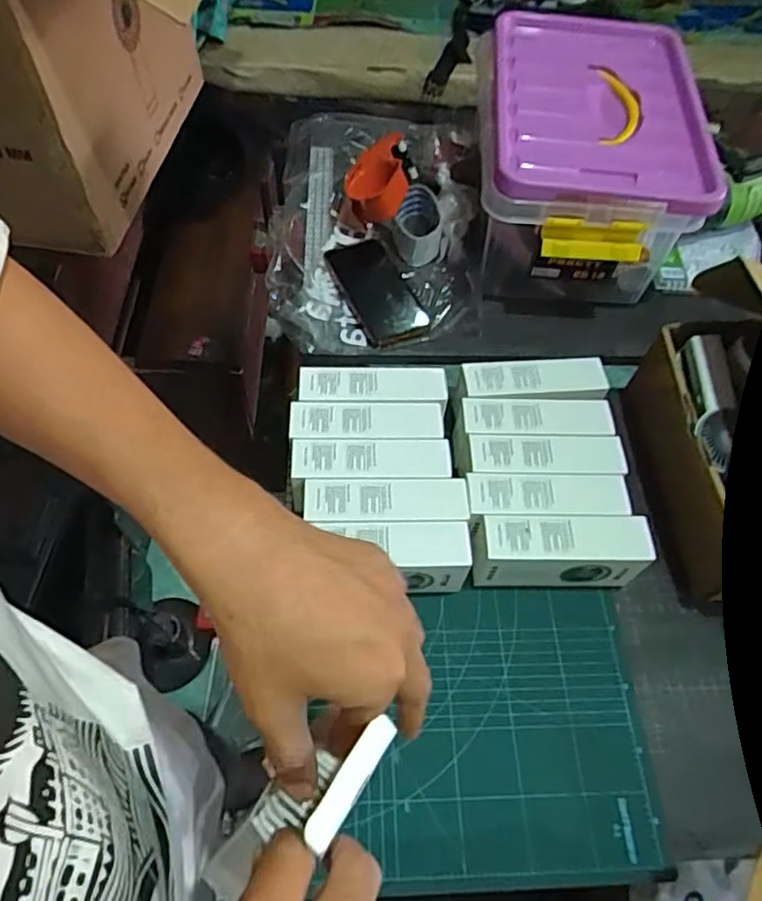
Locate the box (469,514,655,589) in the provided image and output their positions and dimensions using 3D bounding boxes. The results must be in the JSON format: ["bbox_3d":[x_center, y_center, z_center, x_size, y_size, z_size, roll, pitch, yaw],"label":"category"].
[{"bbox_3d":[0.154,0.092,0.559,0.149,0.072,0.043,2,60,-2],"label":"box"}]

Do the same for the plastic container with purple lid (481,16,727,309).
[{"bbox_3d":[0.244,-0.365,0.785,0.245,0.161,0.380,7,60,1],"label":"plastic container with purple lid"}]

